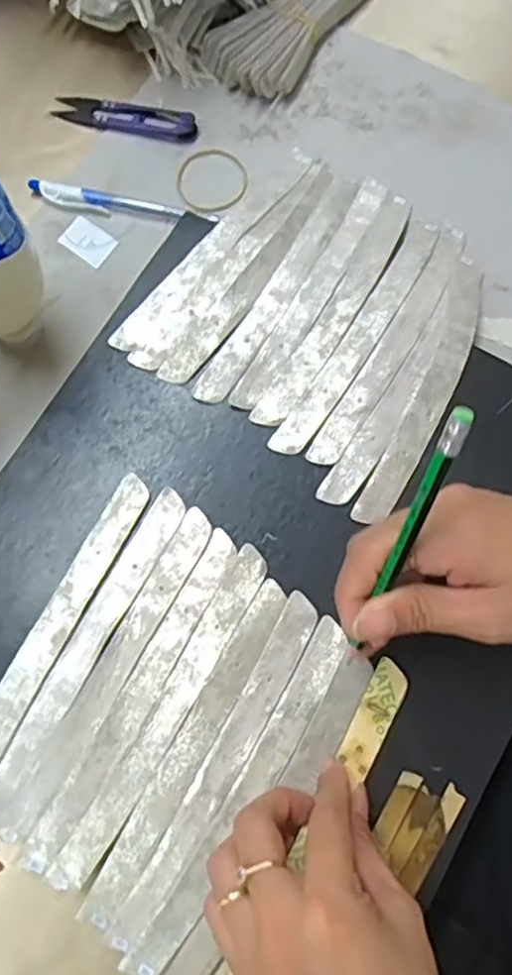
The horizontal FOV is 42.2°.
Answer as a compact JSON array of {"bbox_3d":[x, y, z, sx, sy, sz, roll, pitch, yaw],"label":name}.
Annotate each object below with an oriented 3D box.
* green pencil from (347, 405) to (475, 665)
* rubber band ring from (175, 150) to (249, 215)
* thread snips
[{"bbox_3d":[0.058,0.026,0.265,0.008,0.138,0.006,16,41,4],"label":"green pencil"},{"bbox_3d":[-0.029,-0.205,0.440,0.047,0.004,0.049,0,76,0],"label":"rubber band ring"},{"bbox_3d":[-0.089,-0.255,0.453,0.100,0.010,0.023,15,76,4],"label":"thread snips"}]

